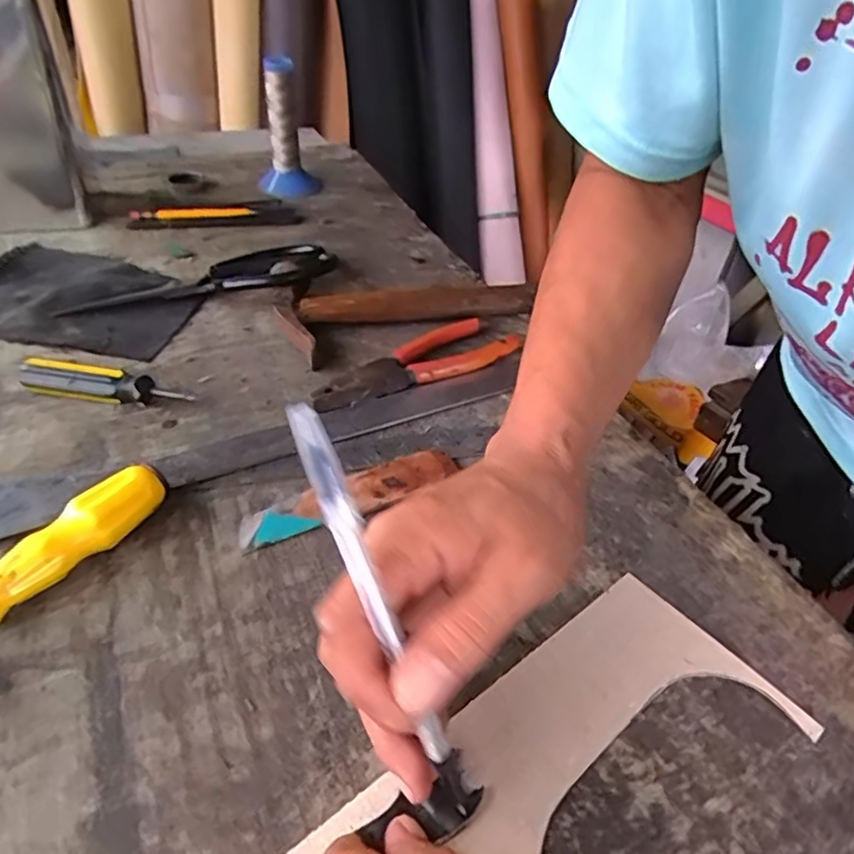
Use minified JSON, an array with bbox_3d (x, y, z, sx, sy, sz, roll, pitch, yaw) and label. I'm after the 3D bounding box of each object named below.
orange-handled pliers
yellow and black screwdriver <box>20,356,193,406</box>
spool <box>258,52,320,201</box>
[{"bbox_3d":[-0.009,-0.044,0.450,0.160,0.012,0.048,-26,48,-31],"label":"orange-handled pliers"},{"bbox_3d":[-0.207,-0.028,0.404,0.106,0.022,0.017,5,40,1],"label":"yellow and black screwdriver"},{"bbox_3d":[-0.153,-0.325,0.676,0.069,0.132,0.052,-4,40,-11],"label":"spool"}]

